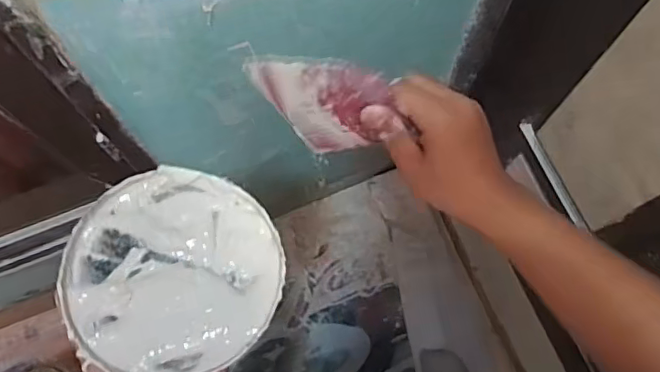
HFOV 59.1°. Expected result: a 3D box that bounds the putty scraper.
[{"bbox_3d":[0.003,-0.062,0.469,0.103,0.120,0.009,0,60,29],"label":"putty scraper"}]

